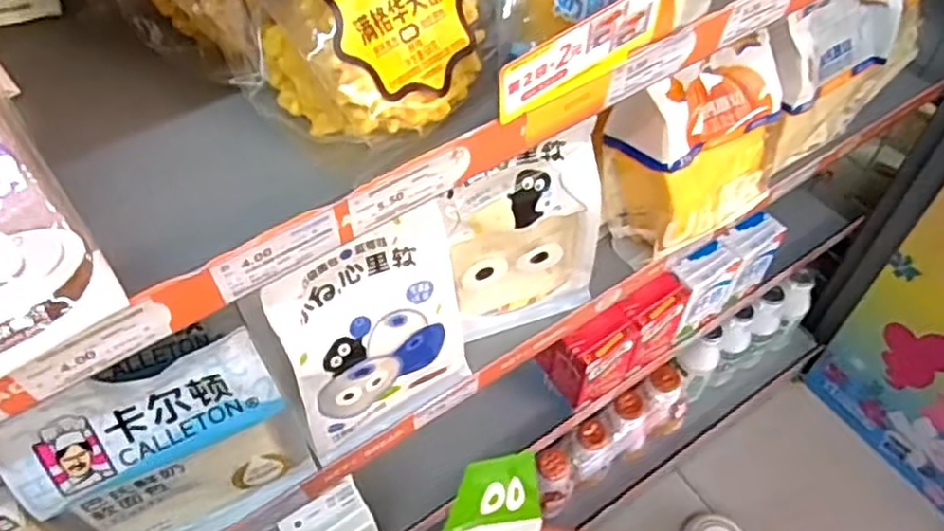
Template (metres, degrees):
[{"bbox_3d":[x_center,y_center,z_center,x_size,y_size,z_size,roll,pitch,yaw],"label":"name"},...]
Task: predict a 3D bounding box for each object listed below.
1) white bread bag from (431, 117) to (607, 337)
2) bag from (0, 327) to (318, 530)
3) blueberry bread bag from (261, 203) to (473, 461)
[{"bbox_3d":[0.032,-0.014,0.491,0.105,0.156,0.033,-13,54,-9],"label":"white bread bag"},{"bbox_3d":[-0.164,0.108,0.405,0.130,0.147,0.035,-22,56,-16],"label":"bag"},{"bbox_3d":[-0.057,0.039,0.431,0.113,0.146,0.040,-29,58,-20],"label":"blueberry bread bag"}]

